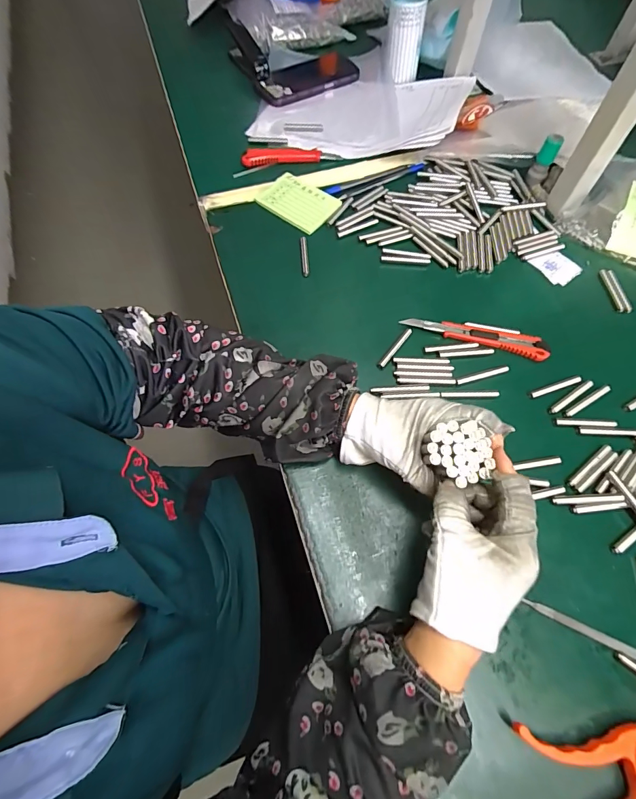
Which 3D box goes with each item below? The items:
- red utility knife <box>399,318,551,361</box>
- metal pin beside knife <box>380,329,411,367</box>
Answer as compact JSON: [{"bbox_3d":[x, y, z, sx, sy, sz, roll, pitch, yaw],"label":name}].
[{"bbox_3d":[0.168,-0.071,0.424,0.150,0.008,0.026,17,64,7],"label":"red utility knife"},{"bbox_3d":[0.082,-0.056,0.418,0.007,0.004,0.057,34,68,15],"label":"metal pin beside knife"}]

